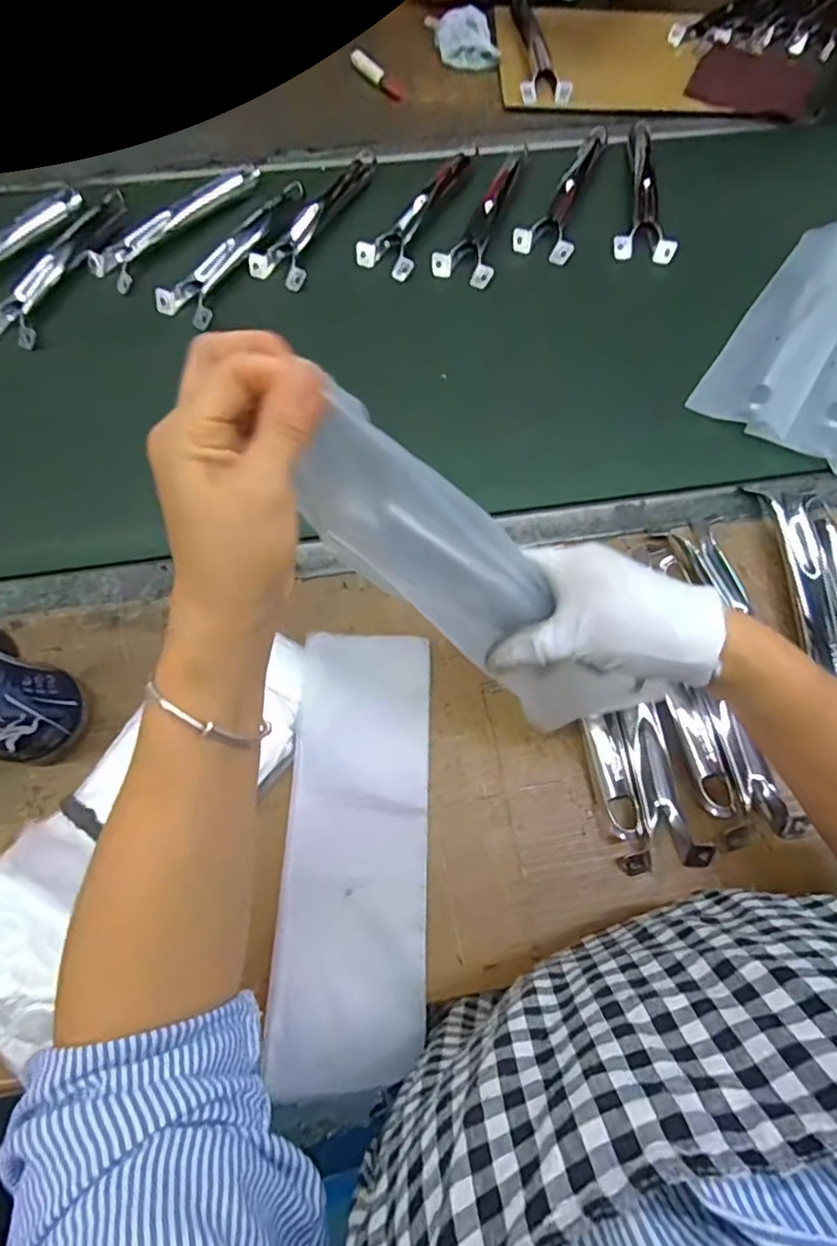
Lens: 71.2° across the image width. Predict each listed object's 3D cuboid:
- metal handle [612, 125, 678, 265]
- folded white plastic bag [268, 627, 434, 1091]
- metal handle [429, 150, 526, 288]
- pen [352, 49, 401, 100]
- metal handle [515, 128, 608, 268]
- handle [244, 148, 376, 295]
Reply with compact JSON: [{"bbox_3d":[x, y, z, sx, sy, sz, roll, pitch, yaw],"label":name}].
[{"bbox_3d":[0.256,-0.499,0.663,0.062,0.021,0.215,7,66,2],"label":"metal handle"},{"bbox_3d":[-0.042,0.143,0.404,0.095,0.019,0.285,2,70,-2],"label":"folded white plastic bag"},{"bbox_3d":[0.088,-0.445,0.637,0.064,0.014,0.199,29,71,8],"label":"metal handle"},{"bbox_3d":[-0.056,-0.707,0.753,0.082,0.018,0.016,44,73,-2],"label":"pen"},{"bbox_3d":[0.171,-0.499,0.659,0.064,0.017,0.225,20,67,7],"label":"metal handle"},{"bbox_3d":[-0.098,-0.452,0.626,0.064,0.029,0.218,27,69,10],"label":"handle"}]

